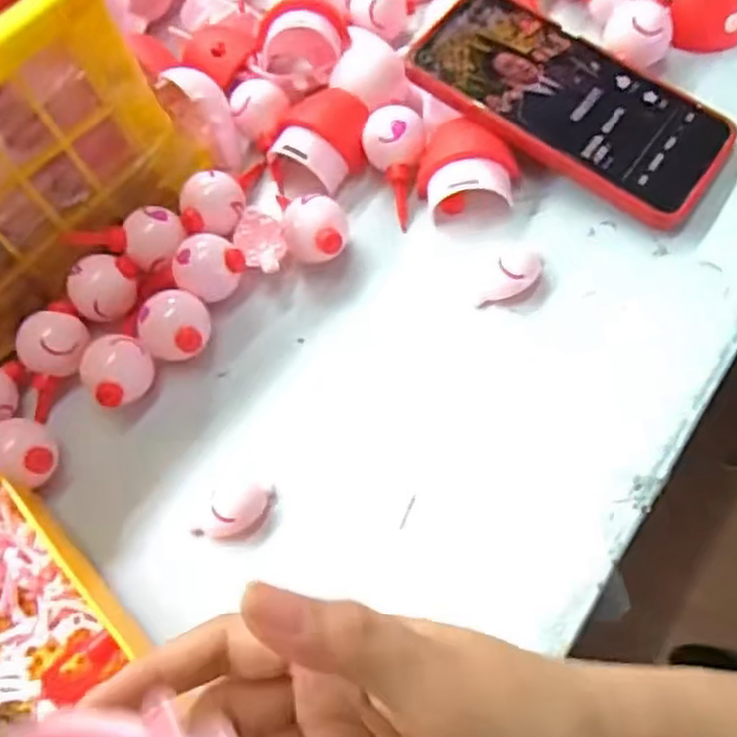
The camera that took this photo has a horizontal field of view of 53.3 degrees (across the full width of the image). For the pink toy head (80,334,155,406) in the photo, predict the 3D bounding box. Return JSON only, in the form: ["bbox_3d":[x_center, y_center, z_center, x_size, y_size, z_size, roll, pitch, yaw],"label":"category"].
[{"bbox_3d":[-0.123,0.002,0.363,0.030,0.026,0.031,-1,67,3],"label":"pink toy head"}]

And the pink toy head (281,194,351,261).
[{"bbox_3d":[-0.027,-0.068,0.382,0.032,0.034,0.030,-4,64,8],"label":"pink toy head"}]

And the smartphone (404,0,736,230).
[{"bbox_3d":[0.104,-0.139,0.386,0.164,0.013,0.077,36,71,11],"label":"smartphone"}]

